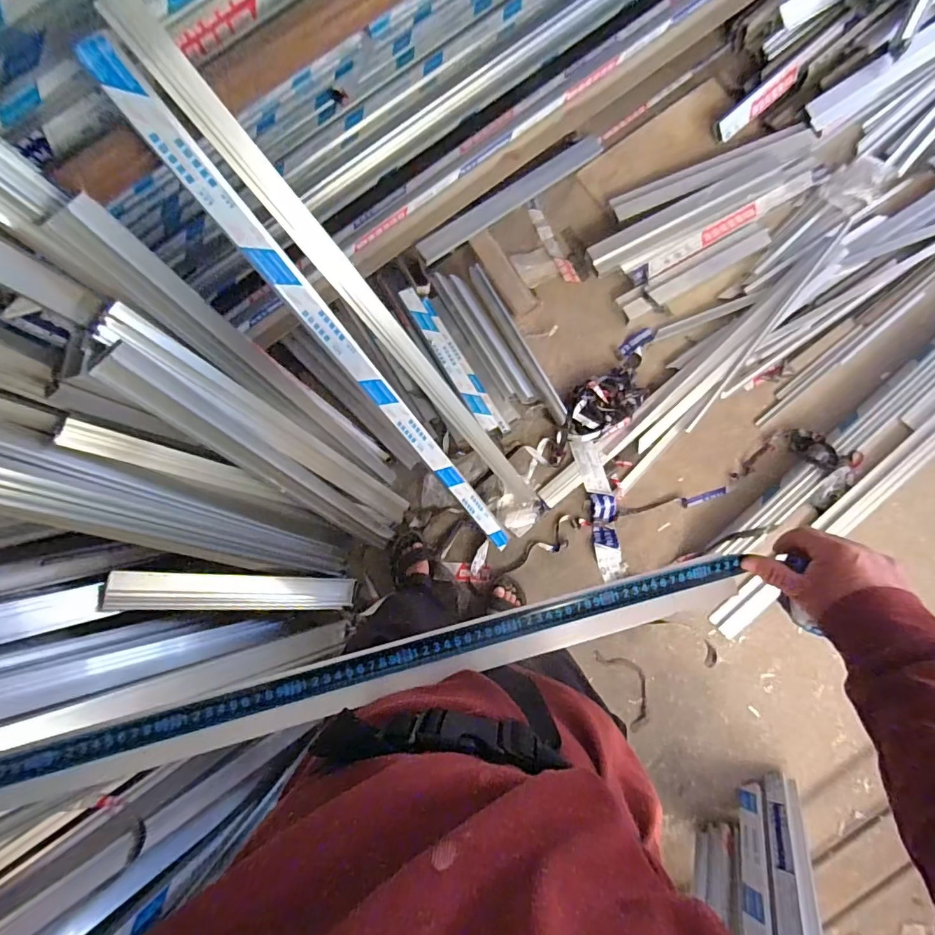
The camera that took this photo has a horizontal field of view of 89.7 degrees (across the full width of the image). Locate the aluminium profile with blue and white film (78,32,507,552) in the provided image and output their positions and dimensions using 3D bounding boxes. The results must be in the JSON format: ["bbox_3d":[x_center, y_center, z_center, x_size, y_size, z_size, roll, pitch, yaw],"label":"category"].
[{"bbox_3d":[-0.174,-0.143,0.891,0.045,0.032,1.097,-38,129,-1],"label":"aluminium profile with blue and white film"}]

